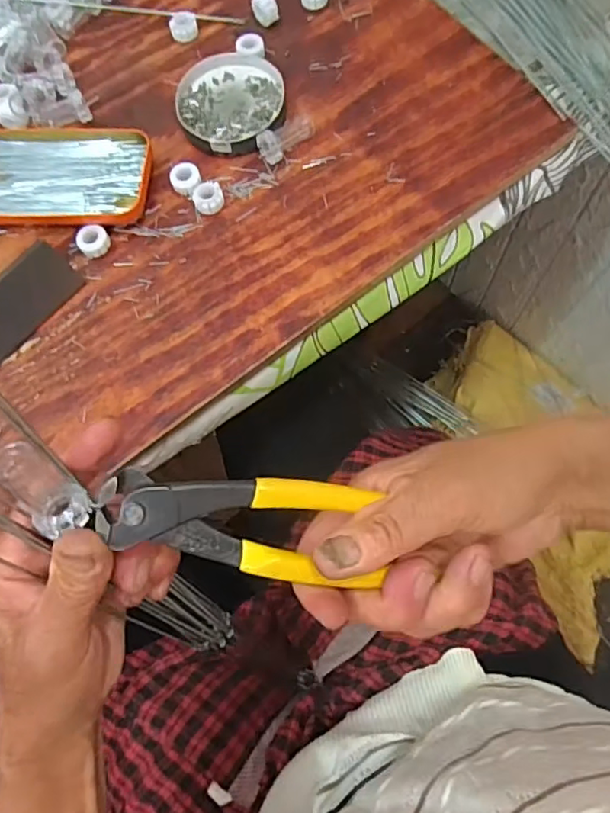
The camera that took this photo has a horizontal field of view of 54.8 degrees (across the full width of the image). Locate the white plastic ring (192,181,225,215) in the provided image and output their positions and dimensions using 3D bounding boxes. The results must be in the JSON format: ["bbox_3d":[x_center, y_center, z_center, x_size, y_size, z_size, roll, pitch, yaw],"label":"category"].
[{"bbox_3d":[-0.070,-0.151,0.423,0.022,0.012,0.020,0,75,1],"label":"white plastic ring"}]

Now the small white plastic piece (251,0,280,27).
[{"bbox_3d":[-0.032,-0.318,0.470,0.019,0.020,0.015,-15,76,-3],"label":"small white plastic piece"}]

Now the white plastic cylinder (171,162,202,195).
[{"bbox_3d":[-0.087,-0.165,0.429,0.022,0.012,0.021,0,75,1],"label":"white plastic cylinder"}]

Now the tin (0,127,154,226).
[{"bbox_3d":[-0.186,-0.173,0.435,0.148,0.019,0.081,4,75,2],"label":"tin"}]

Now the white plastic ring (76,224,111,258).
[{"bbox_3d":[-0.151,-0.118,0.420,0.021,0.012,0.022,0,75,1],"label":"white plastic ring"}]

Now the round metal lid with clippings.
[{"bbox_3d":[-0.056,-0.232,0.445,0.079,0.013,0.086,0,75,1],"label":"round metal lid with clippings"}]

